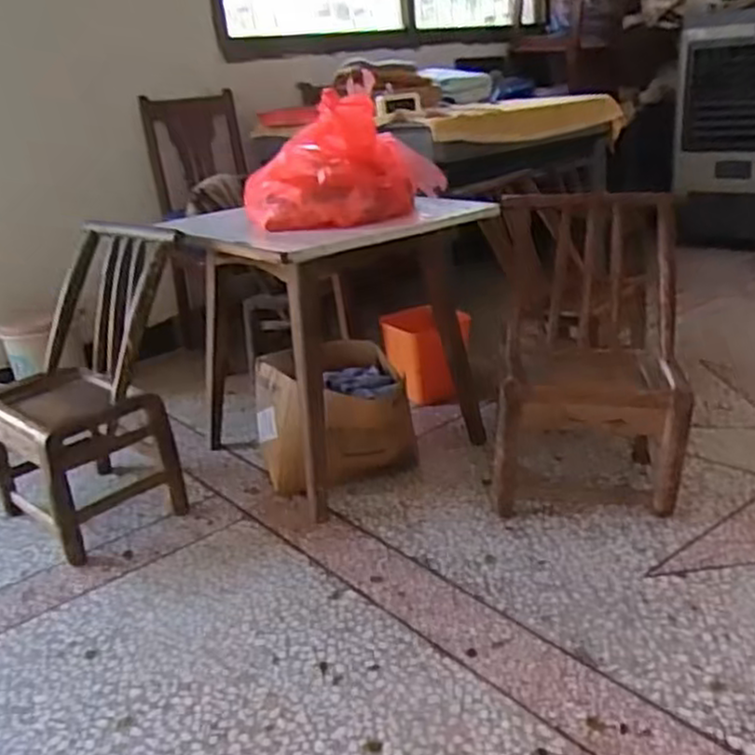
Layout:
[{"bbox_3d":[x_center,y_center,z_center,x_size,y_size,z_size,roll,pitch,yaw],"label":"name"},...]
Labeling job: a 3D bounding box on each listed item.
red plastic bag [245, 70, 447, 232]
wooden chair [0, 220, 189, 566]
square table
[{"bbox_3d":[-0.088,-0.526,1.730,0.267,0.293,0.411,16,30,42],"label":"red plastic bag"},{"bbox_3d":[-0.698,0.003,1.801,0.500,0.646,0.456,15,29,40],"label":"wooden chair"},{"bbox_3d":[-0.099,-0.131,1.946,0.644,0.636,0.623,-21,27,-34],"label":"square table"}]

